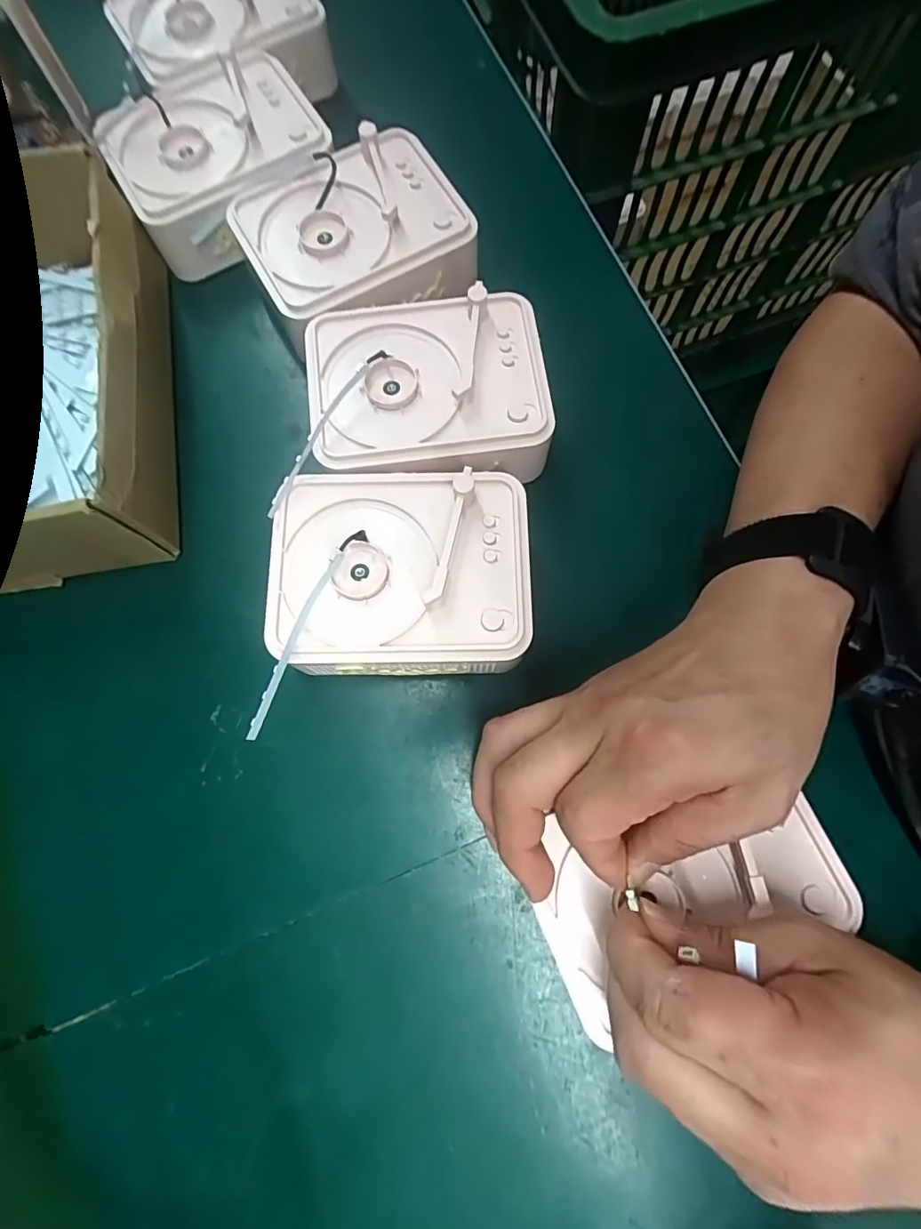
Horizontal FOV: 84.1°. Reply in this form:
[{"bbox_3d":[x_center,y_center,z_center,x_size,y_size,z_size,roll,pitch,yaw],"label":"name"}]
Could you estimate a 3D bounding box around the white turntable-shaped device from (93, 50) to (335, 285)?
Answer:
[{"bbox_3d":[-0.150,-0.288,0.324,0.127,0.042,0.110,-30,78,-5],"label":"white turntable-shaped device"}]

